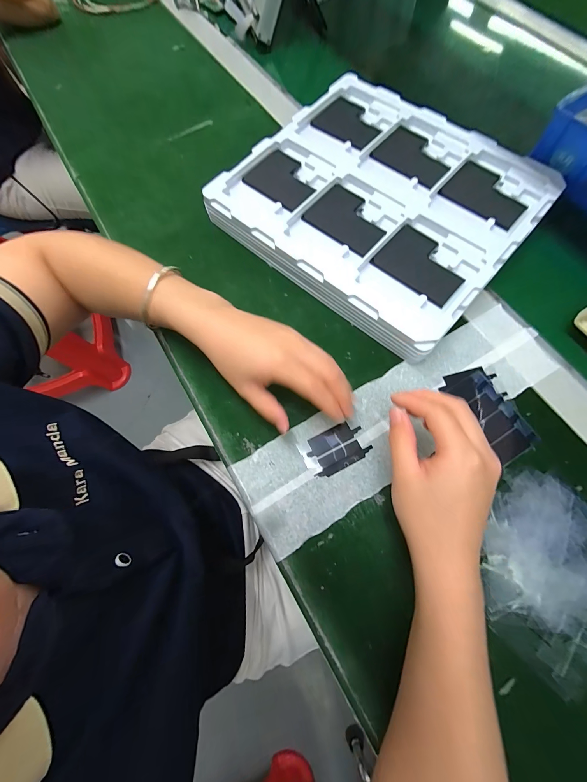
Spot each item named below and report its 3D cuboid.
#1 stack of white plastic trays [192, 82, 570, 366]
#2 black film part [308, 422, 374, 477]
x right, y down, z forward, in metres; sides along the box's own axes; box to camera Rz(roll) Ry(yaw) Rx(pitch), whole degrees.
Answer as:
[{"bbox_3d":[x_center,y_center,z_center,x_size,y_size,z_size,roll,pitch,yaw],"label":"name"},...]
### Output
[{"bbox_3d":[0.100,-0.228,0.342,0.318,0.047,0.281,41,79,14],"label":"stack of white plastic trays"},{"bbox_3d":[0.042,0.056,0.270,0.056,0.004,0.038,-25,73,-5],"label":"black film part"}]

